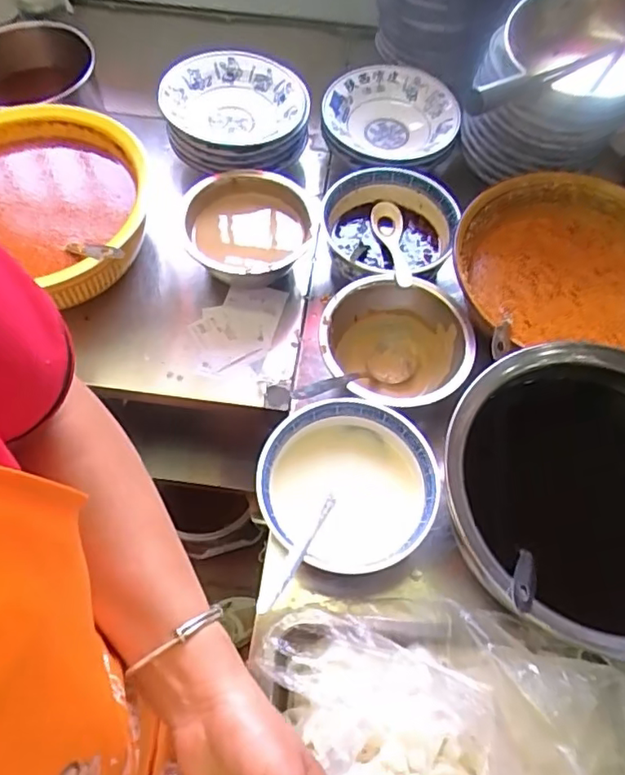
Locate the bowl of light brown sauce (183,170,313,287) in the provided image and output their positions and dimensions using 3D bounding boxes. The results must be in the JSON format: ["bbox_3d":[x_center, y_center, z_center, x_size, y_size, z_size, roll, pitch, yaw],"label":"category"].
[{"bbox_3d":[-0.080,-0.209,0.807,0.165,0.087,0.158,1,61,-2],"label":"bowl of light brown sauce"}]

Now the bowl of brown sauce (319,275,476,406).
[{"bbox_3d":[0.096,-0.041,0.711,0.170,0.080,0.167,1,61,-2],"label":"bowl of brown sauce"}]

